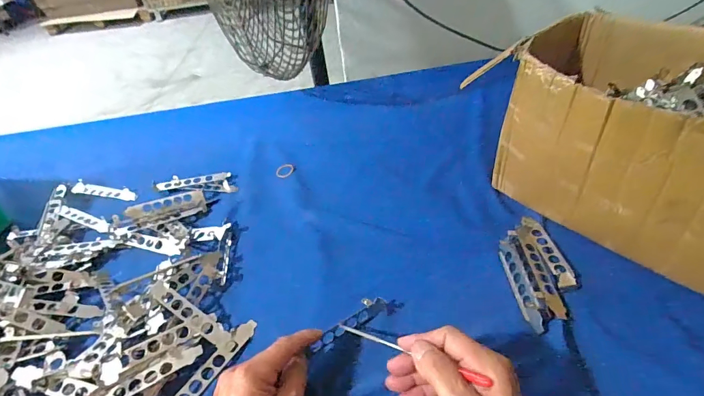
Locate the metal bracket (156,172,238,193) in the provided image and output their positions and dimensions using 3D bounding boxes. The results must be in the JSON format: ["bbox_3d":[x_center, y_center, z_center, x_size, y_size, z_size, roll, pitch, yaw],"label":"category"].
[{"bbox_3d":[-0.252,-0.026,0.647,0.125,0.020,0.037,-3,42,6],"label":"metal bracket"}]

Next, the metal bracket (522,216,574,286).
[{"bbox_3d":[0.231,0.059,0.468,0.021,0.013,0.108,-8,41,0],"label":"metal bracket"}]

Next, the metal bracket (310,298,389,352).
[{"bbox_3d":[-0.005,0.133,0.415,0.095,0.009,0.021,-26,44,-25],"label":"metal bracket"}]

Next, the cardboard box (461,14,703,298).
[{"bbox_3d":[0.342,-0.060,0.445,0.210,0.194,0.313,-36,49,-28],"label":"cardboard box"}]

